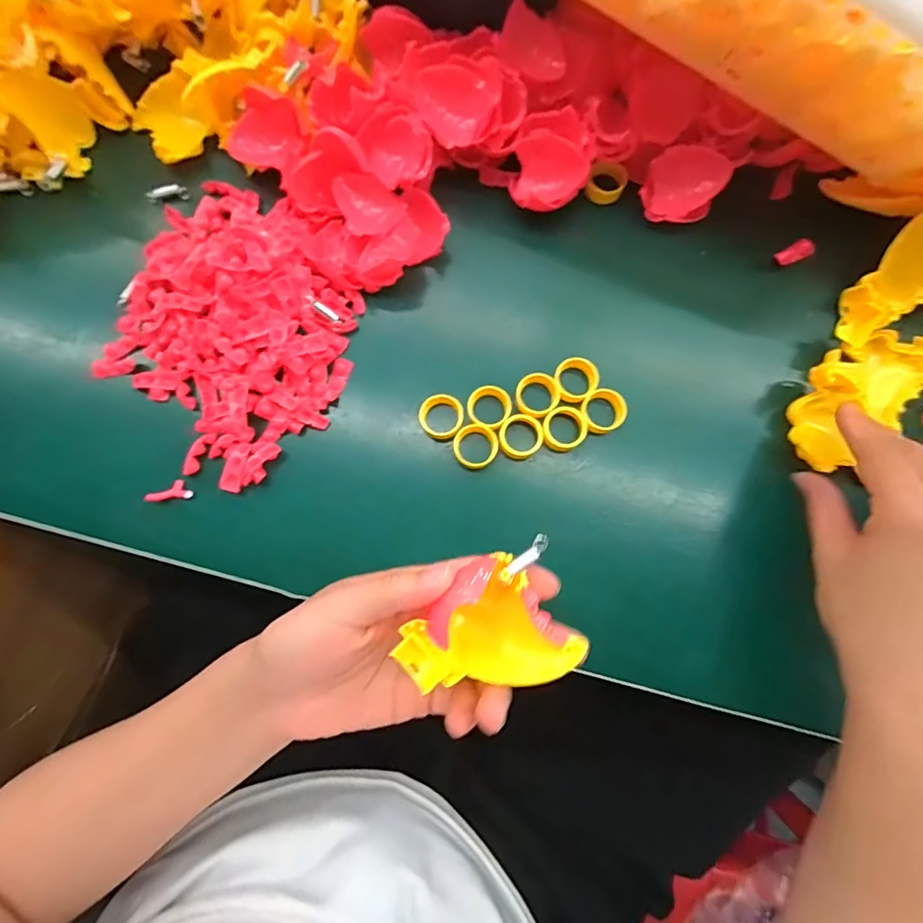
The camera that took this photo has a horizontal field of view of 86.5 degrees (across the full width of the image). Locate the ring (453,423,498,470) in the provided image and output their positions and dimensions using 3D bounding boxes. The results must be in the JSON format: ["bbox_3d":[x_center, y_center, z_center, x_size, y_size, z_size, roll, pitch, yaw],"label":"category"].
[{"bbox_3d":[0.009,-0.008,0.297,0.026,0.015,0.026,0,78,1],"label":"ring"}]

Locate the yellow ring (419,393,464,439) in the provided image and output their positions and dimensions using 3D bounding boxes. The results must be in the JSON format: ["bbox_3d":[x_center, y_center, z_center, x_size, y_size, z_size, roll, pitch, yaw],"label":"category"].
[{"bbox_3d":[-0.012,-0.027,0.299,0.026,0.013,0.027,0,78,1],"label":"yellow ring"}]

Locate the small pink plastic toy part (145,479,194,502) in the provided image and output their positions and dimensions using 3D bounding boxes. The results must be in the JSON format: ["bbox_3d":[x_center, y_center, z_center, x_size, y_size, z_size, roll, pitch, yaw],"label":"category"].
[{"bbox_3d":[-0.175,0.018,0.293,0.024,0.007,0.011,-6,78,-1],"label":"small pink plastic toy part"}]

